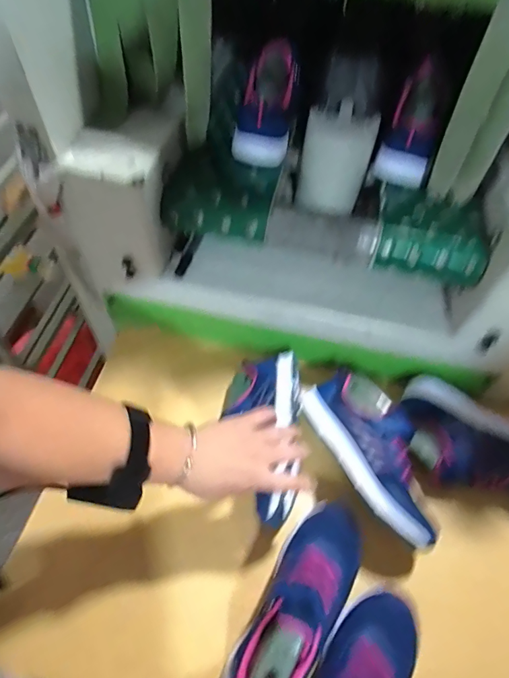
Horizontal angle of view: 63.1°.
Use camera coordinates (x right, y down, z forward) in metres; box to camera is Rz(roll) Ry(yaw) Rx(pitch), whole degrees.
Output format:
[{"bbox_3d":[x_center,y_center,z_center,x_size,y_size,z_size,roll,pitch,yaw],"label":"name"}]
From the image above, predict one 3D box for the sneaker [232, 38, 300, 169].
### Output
[{"bbox_3d":[0.016,-0.312,0.553,0.069,0.084,0.148,14,97,4],"label":"sneaker"}]

